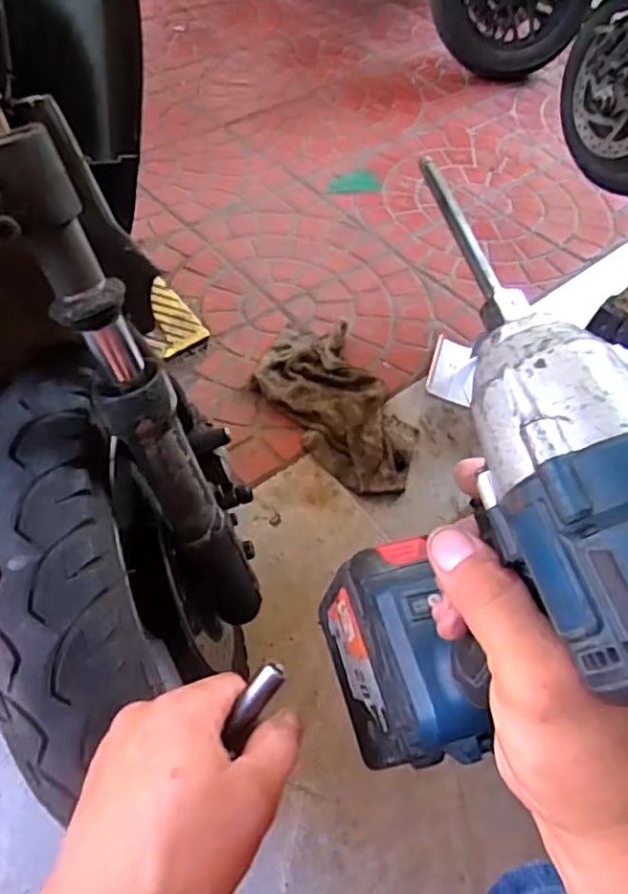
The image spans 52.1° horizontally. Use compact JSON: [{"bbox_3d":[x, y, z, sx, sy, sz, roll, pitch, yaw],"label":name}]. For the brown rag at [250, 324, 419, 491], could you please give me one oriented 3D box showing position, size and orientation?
[{"bbox_3d":[0.026,-0.071,0.876,0.161,0.057,0.305,-23,59,-19],"label":"brown rag"}]

